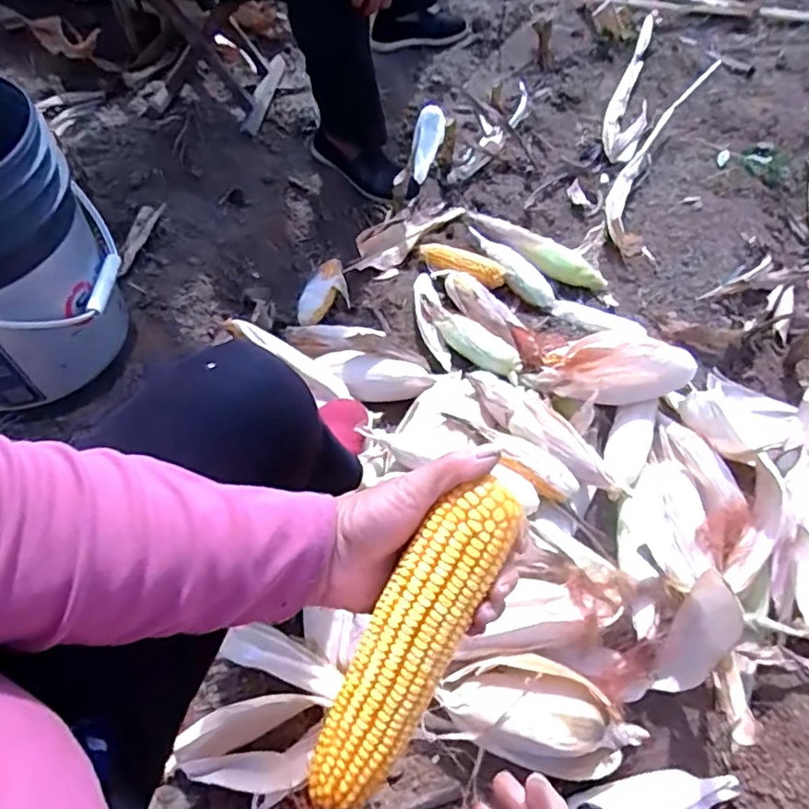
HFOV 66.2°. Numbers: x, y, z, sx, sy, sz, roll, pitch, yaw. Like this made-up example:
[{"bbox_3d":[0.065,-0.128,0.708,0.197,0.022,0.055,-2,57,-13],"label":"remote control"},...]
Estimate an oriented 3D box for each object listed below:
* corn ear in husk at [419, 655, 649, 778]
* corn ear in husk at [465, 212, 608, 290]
[{"bbox_3d":[0.151,0.344,0.685,0.247,0.084,0.104,12,60,6],"label":"corn ear in husk"},{"bbox_3d":[0.233,-0.291,1.143,0.064,0.048,0.302,-39,68,-21],"label":"corn ear in husk"}]

